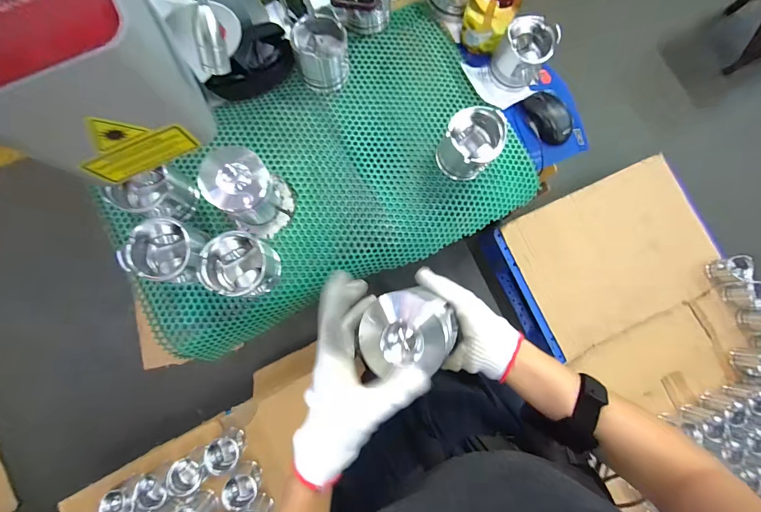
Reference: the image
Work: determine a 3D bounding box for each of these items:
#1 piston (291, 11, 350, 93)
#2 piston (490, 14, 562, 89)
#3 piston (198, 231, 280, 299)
[{"bbox_3d":[-0.101,-0.354,0.564,0.088,0.083,0.085,-7,82,-4],"label":"piston"},{"bbox_3d":[0.265,-0.372,0.602,0.093,0.094,0.089,0,81,-3],"label":"piston"},{"bbox_3d":[-0.209,0.015,0.492,0.092,0.089,0.090,0,81,-3],"label":"piston"}]

